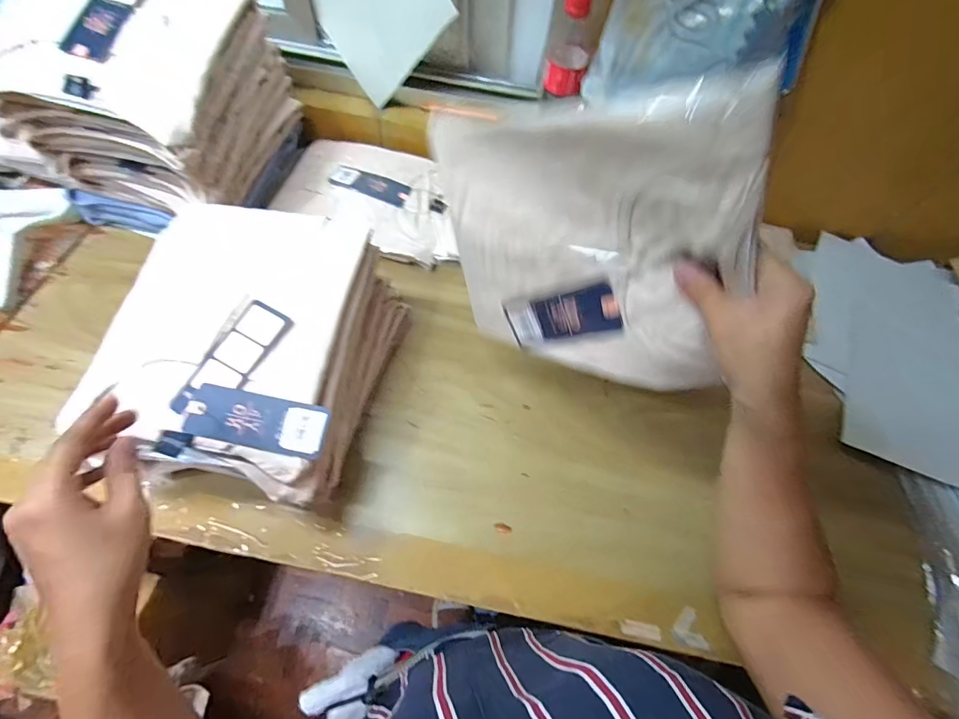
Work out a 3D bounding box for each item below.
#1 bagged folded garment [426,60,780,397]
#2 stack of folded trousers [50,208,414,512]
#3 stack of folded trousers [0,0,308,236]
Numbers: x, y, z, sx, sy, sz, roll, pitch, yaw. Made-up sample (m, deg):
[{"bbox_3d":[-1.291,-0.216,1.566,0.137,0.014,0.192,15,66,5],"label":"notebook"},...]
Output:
[{"bbox_3d":[0.067,-0.082,0.323,0.253,0.201,0.021,22,49,41],"label":"bagged folded garment"},{"bbox_3d":[-0.227,-0.011,0.443,0.222,0.136,0.261,13,63,3],"label":"stack of folded trousers"},{"bbox_3d":[-0.411,-0.328,0.537,0.238,0.226,0.255,4,63,-2],"label":"stack of folded trousers"}]

